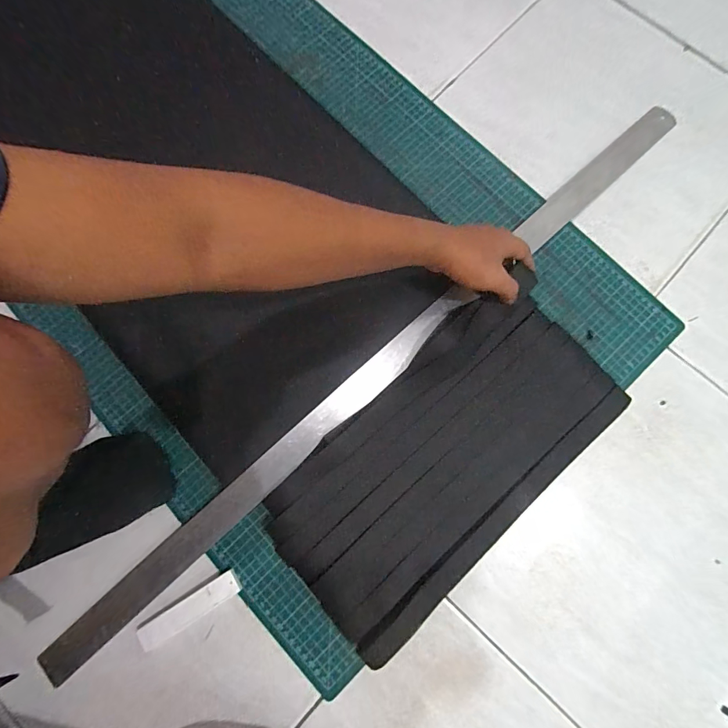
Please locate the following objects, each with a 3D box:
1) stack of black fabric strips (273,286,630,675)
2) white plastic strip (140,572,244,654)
[{"bbox_3d":[0.090,0.098,0.449,0.413,0.034,0.213,-43,81,-7],"label":"stack of black fabric strips"},{"bbox_3d":[-0.189,0.267,0.431,0.116,0.009,0.025,-31,79,-5],"label":"white plastic strip"}]

